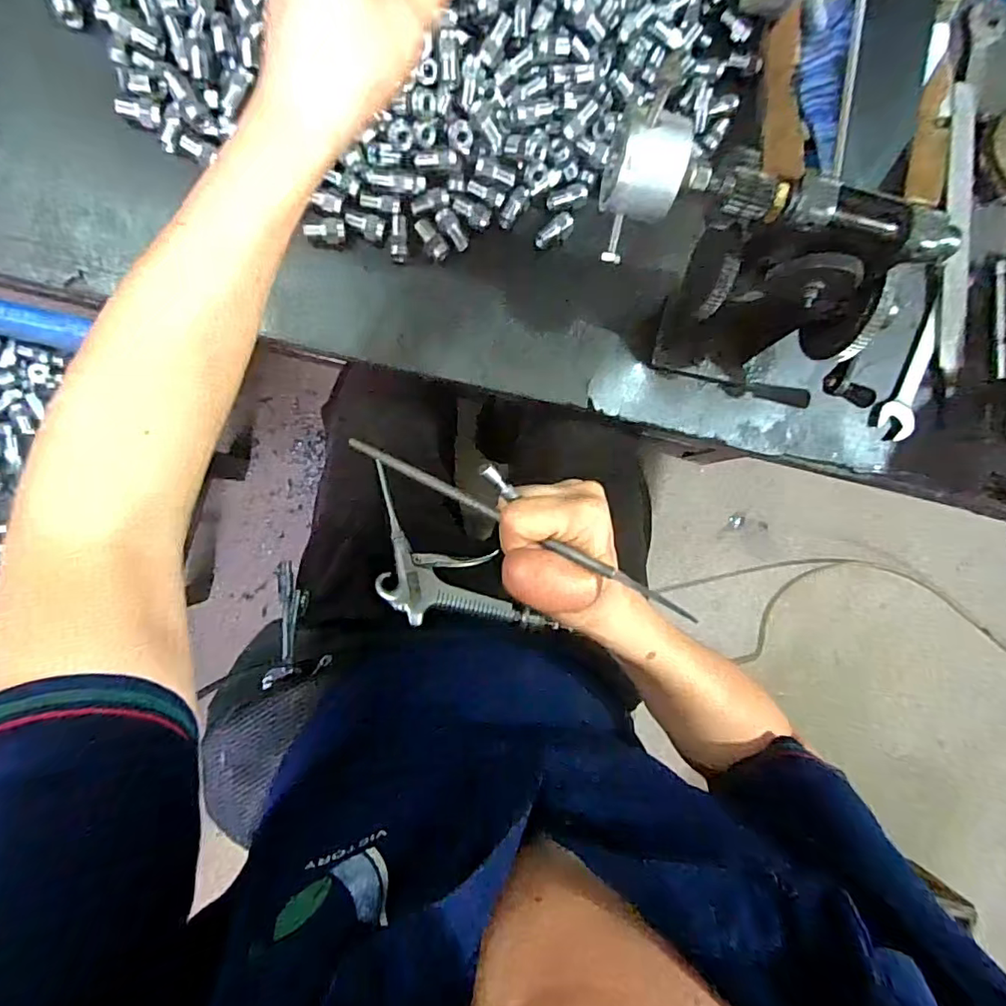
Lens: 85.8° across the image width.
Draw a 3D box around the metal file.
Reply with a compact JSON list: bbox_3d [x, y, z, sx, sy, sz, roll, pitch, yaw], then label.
[{"bbox_3d":[-0.004,0.007,0.303,0.230,0.008,0.007,27,87,25],"label":"metal file"}]

